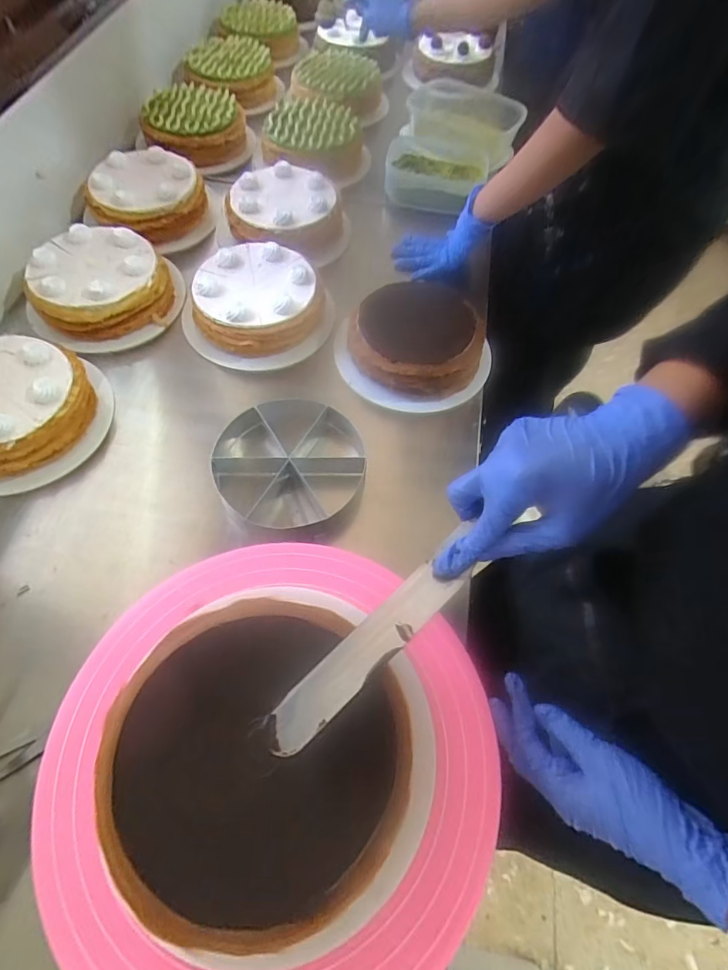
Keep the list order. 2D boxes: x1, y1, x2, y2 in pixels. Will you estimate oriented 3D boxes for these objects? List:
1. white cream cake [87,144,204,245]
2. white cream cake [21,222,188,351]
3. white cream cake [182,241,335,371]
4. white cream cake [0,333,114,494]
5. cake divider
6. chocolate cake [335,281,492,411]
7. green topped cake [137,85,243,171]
[{"bbox_3d":[-0.338,-0.461,0.775,0.168,0.064,0.160,1,60,-2],"label":"white cream cake"},{"bbox_3d":[-0.363,-0.275,0.685,0.198,0.072,0.172,-16,62,-11],"label":"white cream cake"},{"bbox_3d":[-0.145,-0.253,0.685,0.174,0.073,0.182,1,60,-2],"label":"white cream cake"},{"bbox_3d":[-0.411,-0.092,0.584,0.181,0.070,0.193,-4,60,-5],"label":"white cream cake"},{"bbox_3d":[-0.085,-0.033,0.578,0.170,0.038,0.156,1,60,-2],"label":"cake divider"},{"bbox_3d":[0.073,-0.186,0.659,0.185,0.063,0.177,1,60,-2],"label":"chocolate cake"},{"bbox_3d":[-0.305,-0.649,0.895,0.174,0.073,0.187,-5,61,-7],"label":"green topped cake"}]

